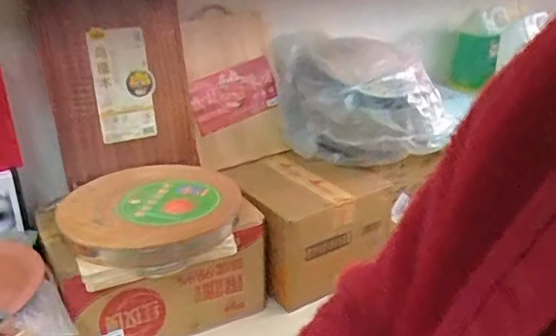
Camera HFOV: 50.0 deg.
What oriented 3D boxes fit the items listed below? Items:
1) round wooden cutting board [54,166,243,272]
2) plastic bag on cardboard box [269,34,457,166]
[{"bbox_3d":[-0.238,0.085,1.202,0.366,0.061,0.343,0,26,0],"label":"round wooden cutting board"},{"bbox_3d":[0.206,-0.179,1.556,0.362,0.246,0.404,-9,28,-18],"label":"plastic bag on cardboard box"}]

